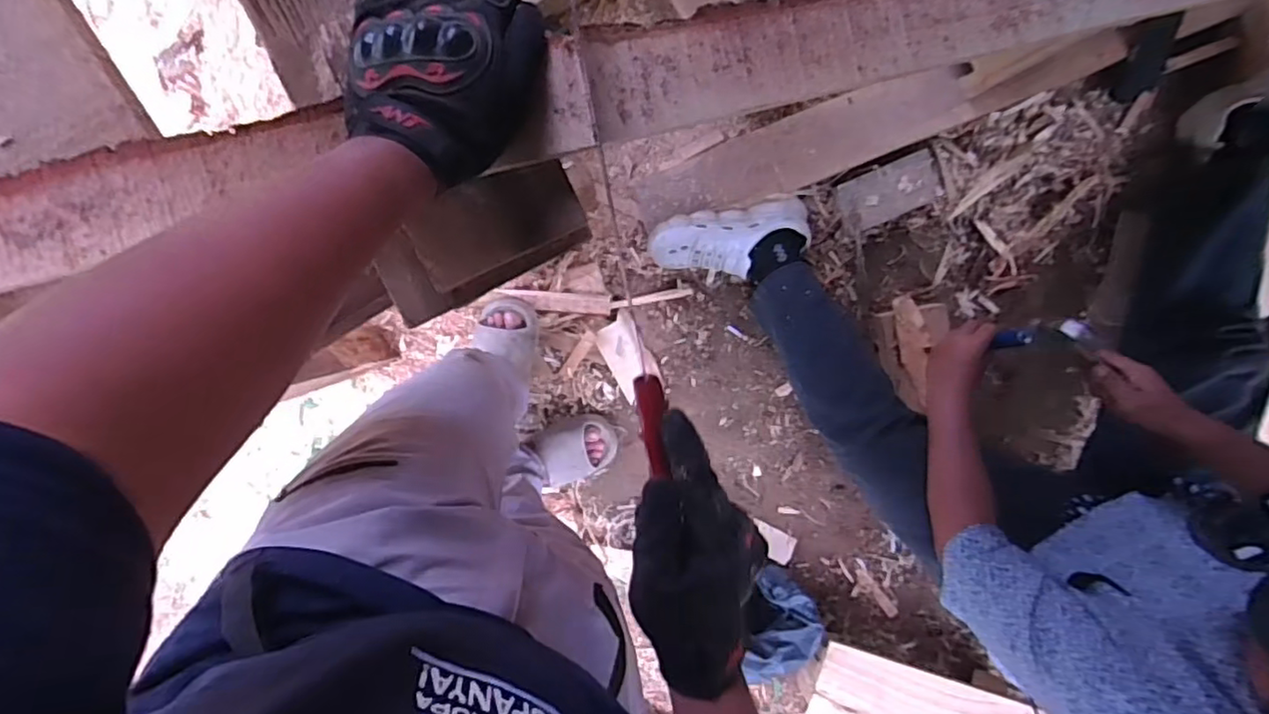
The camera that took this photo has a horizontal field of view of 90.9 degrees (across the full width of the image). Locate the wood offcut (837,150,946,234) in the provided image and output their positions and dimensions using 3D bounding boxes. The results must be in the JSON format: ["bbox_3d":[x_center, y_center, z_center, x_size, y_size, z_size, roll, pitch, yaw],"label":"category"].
[{"bbox_3d":[0.455,-0.291,1.102,0.187,0.026,0.092,-24,105,-7],"label":"wood offcut"}]

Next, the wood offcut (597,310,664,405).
[{"bbox_3d":[-0.011,-0.001,1.221,0.089,0.015,0.161,-26,95,19],"label":"wood offcut"}]

